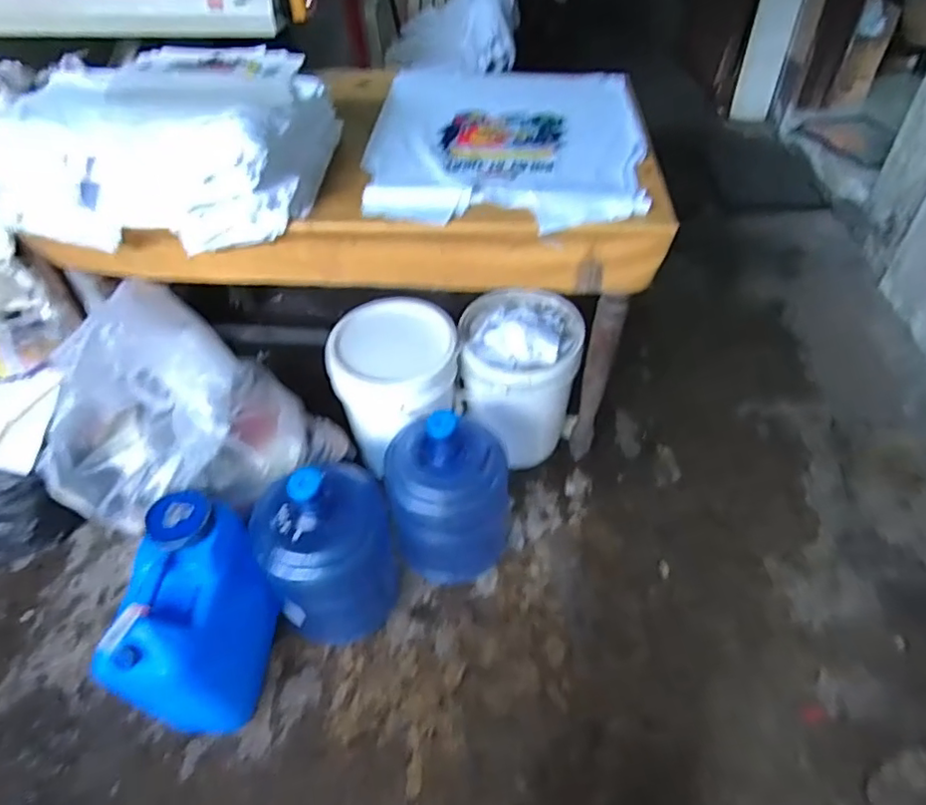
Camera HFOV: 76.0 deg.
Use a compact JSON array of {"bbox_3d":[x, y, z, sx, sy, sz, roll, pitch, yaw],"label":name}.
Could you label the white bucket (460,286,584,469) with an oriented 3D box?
[{"bbox_3d":[0.144,-0.076,1.539,0.293,0.366,0.317,-1,44,1],"label":"white bucket"}]

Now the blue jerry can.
[{"bbox_3d":[-0.490,0.418,1.136,0.171,0.385,0.348,2,44,4],"label":"blue jerry can"}]

